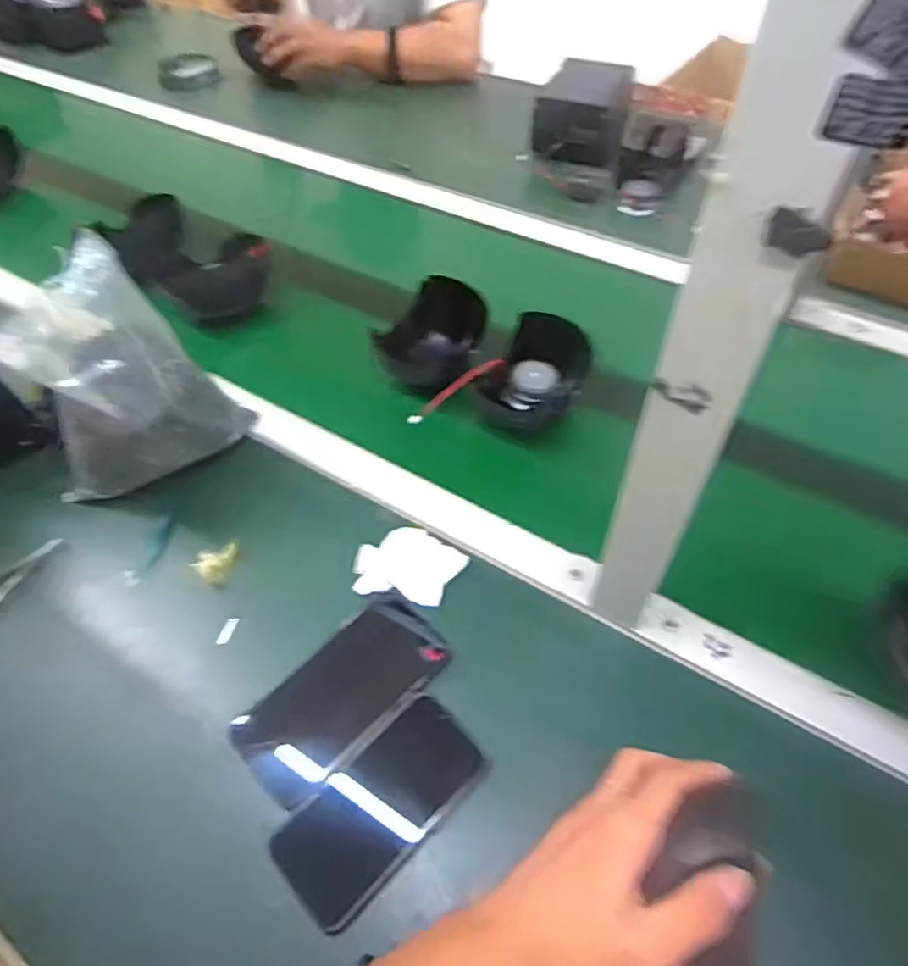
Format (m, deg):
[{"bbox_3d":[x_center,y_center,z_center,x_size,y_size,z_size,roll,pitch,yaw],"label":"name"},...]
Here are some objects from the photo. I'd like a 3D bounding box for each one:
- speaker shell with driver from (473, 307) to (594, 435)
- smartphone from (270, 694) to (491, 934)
[{"bbox_3d":[0.084,-0.104,0.646,0.089,0.074,0.107,26,59,20],"label":"speaker shell with driver"},{"bbox_3d":[-0.050,0.215,0.431,0.142,0.012,0.073,-39,61,-23],"label":"smartphone"}]

